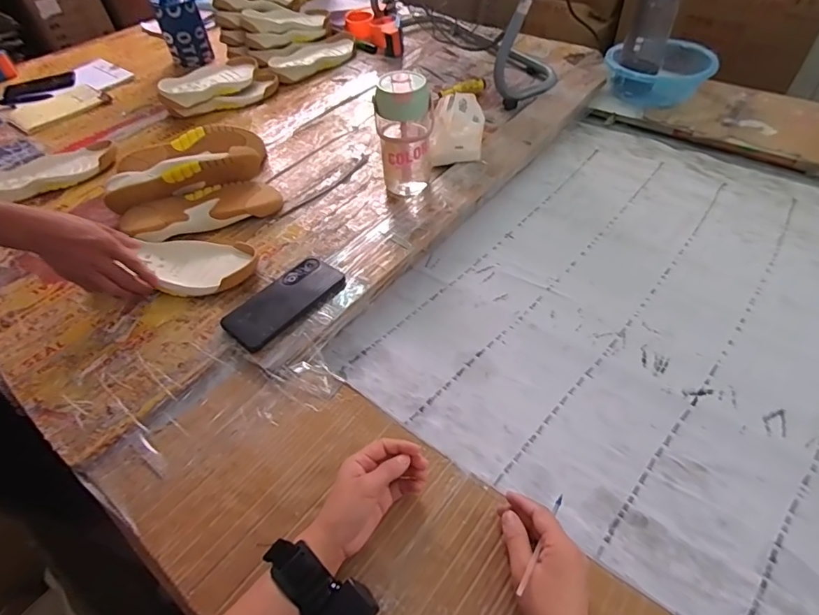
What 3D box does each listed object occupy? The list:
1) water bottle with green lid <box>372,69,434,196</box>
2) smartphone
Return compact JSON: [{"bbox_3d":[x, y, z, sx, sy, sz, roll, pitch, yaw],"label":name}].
[{"bbox_3d":[-0.005,-0.278,0.772,0.088,0.186,0.077,-1,49,4],"label":"water bottle with green lid"},{"bbox_3d":[-0.173,-0.011,0.646,0.080,0.014,0.164,33,60,29],"label":"smartphone"}]

